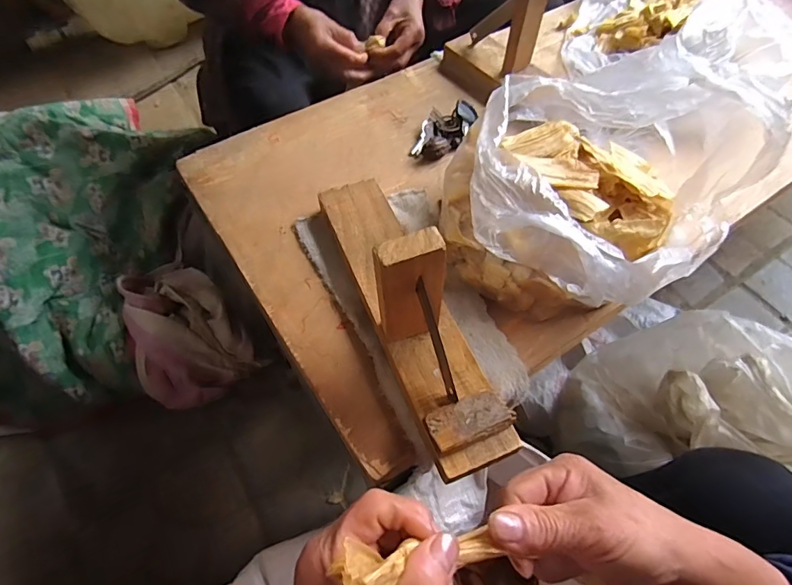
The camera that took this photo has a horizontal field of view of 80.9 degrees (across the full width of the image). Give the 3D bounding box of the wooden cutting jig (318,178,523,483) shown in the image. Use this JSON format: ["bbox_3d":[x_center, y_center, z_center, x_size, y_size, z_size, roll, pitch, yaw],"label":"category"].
[{"bbox_3d":[0.007,-0.015,0.340,0.069,0.112,0.275,-19,61,-13],"label":"wooden cutting jig"}]

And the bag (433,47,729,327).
[{"bbox_3d":[0.150,-0.088,0.380,0.215,0.129,0.201,-28,63,-18],"label":"bag"}]

